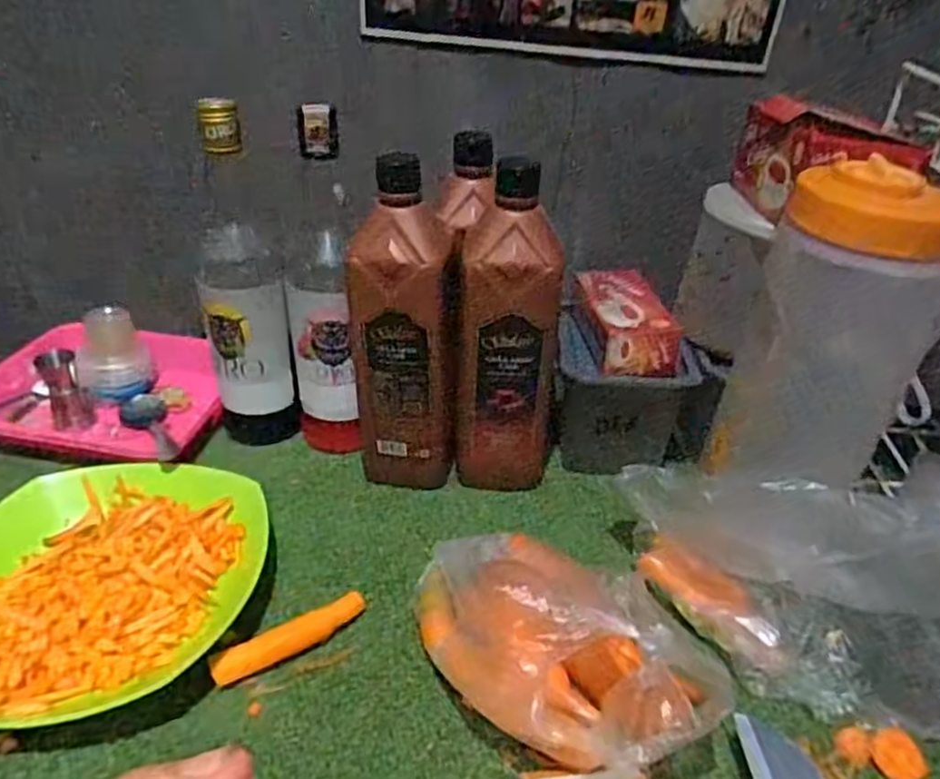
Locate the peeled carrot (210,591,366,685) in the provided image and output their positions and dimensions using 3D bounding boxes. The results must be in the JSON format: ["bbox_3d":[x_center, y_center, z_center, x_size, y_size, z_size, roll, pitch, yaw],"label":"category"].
[{"bbox_3d":[-0.114,0.160,0.457,0.102,0.014,0.019,-19,40,-30],"label":"peeled carrot"}]

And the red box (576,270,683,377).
[{"bbox_3d":[0.129,-0.058,0.599,0.059,0.053,0.118,0,34,-6],"label":"red box"}]

